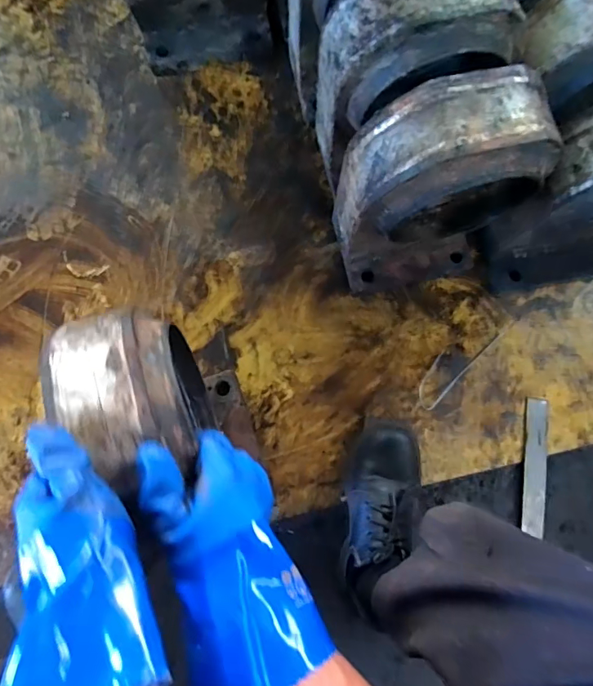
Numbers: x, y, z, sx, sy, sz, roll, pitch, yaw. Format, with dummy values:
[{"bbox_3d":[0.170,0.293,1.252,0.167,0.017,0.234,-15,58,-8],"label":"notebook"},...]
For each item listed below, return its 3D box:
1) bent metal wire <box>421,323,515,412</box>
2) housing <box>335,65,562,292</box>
[{"bbox_3d":[0.263,0.022,0.731,0.203,0.008,0.052,-43,82,-10],"label":"bent metal wire"},{"bbox_3d":[0.174,-0.178,0.589,0.223,0.320,0.134,-13,83,-5],"label":"housing"}]

